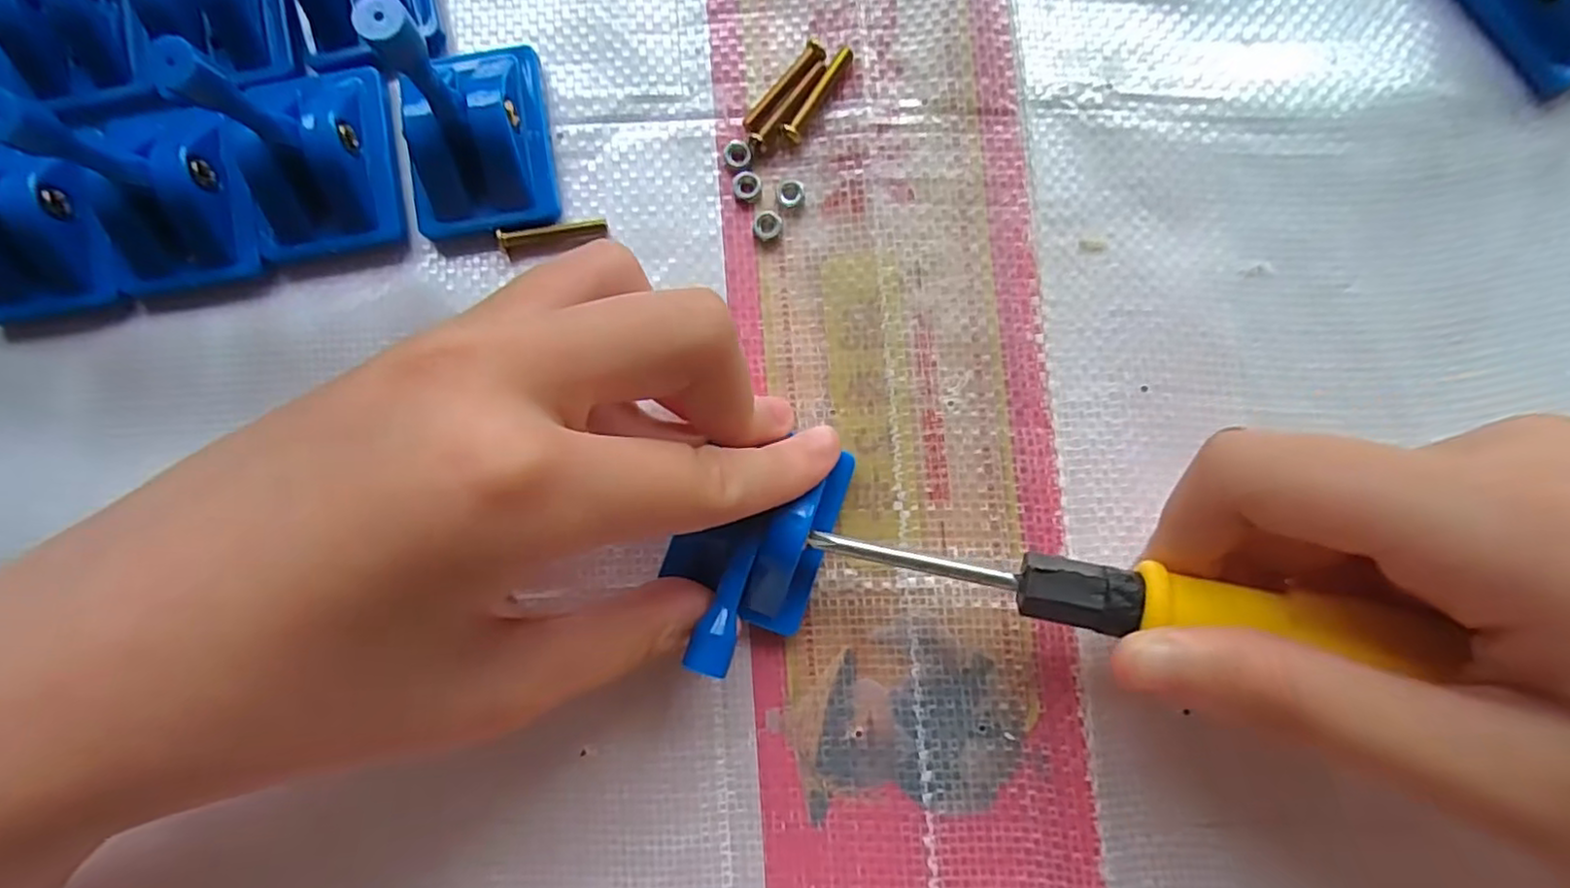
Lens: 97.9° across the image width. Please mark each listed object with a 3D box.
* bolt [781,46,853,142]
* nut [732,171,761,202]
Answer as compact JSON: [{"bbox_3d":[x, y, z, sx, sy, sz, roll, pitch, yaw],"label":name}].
[{"bbox_3d":[0.008,-0.086,0.168,0.005,0.004,0.027,32,85,1],"label":"bolt"},{"bbox_3d":[-0.009,-0.064,0.168,0.007,0.004,0.007,-10,86,-2],"label":"nut"}]

